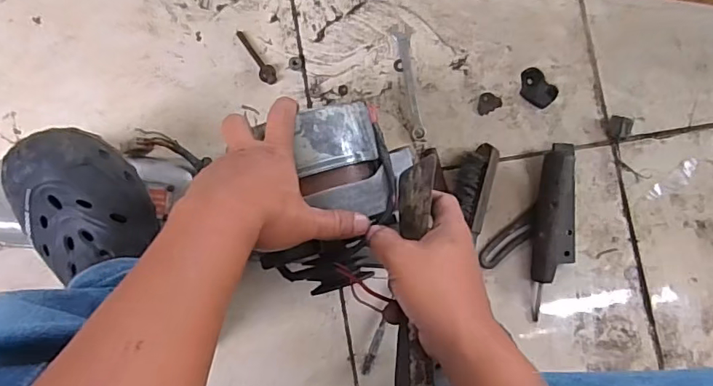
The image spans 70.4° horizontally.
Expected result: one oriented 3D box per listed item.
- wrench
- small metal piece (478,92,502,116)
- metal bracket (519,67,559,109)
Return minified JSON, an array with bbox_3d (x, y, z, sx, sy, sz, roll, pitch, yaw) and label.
[{"bbox_3d":[0.071,-0.147,0.670,0.025,0.006,0.154,-6,87,-9],"label":"wrench"},{"bbox_3d":[0.178,-0.123,0.683,0.036,0.004,0.026,-31,91,-9],"label":"small metal piece"},{"bbox_3d":[0.246,-0.143,0.690,0.043,0.011,0.057,-42,92,-9],"label":"metal bracket"}]

